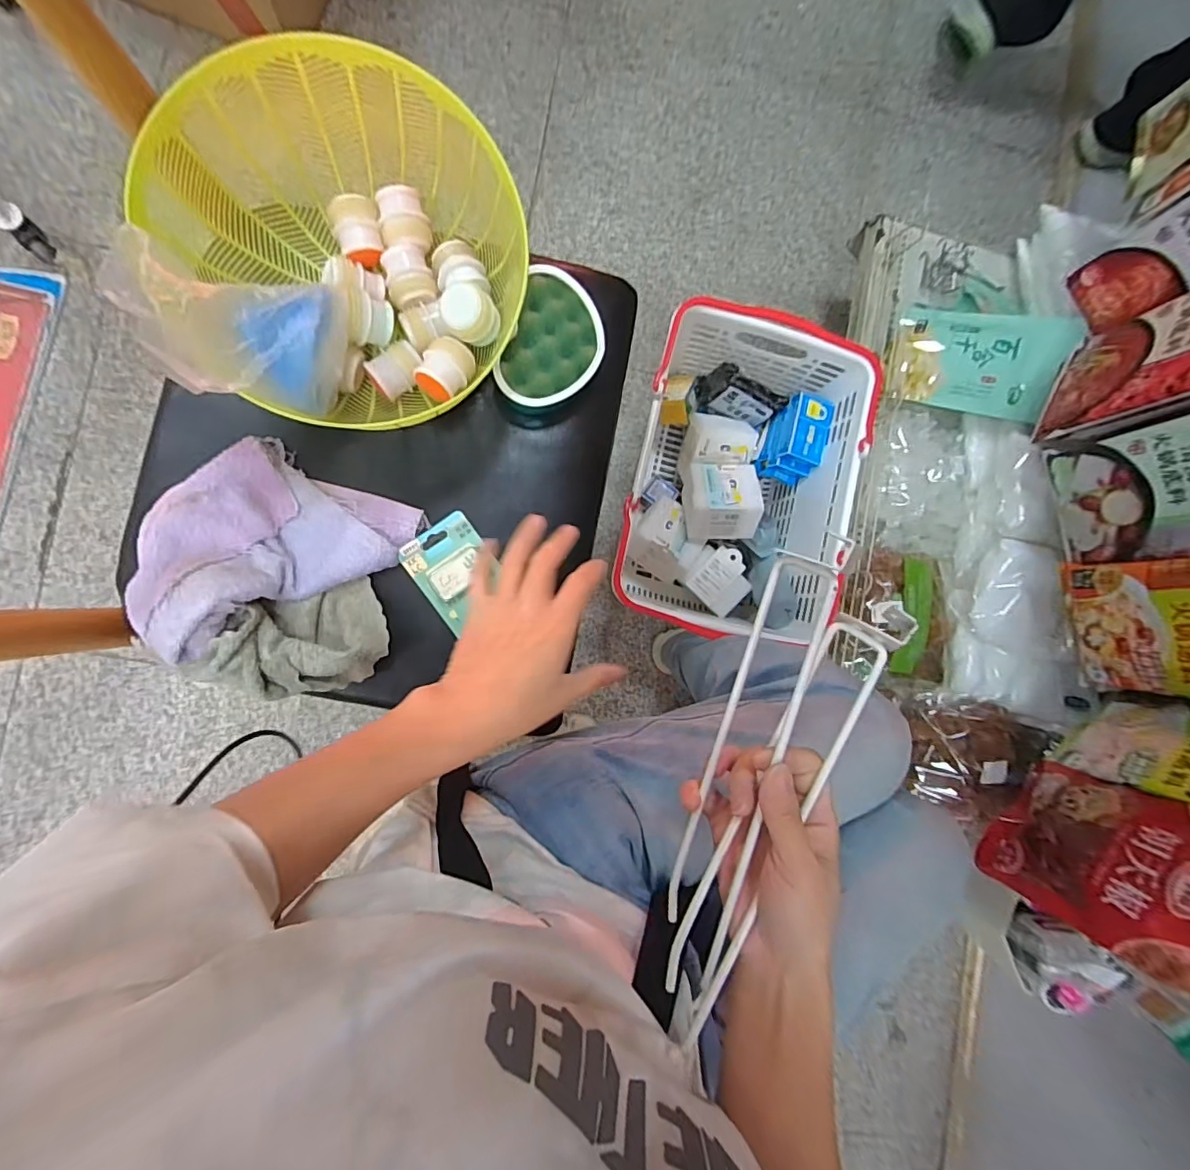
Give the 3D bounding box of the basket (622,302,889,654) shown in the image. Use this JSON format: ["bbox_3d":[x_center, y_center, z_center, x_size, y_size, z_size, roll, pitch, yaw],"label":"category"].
[{"bbox_3d":[0.204,-0.156,0.849,0.315,0.245,0.434,15,87,-8],"label":"basket"}]

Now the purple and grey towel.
[{"bbox_3d":[-0.252,-0.005,0.427,0.188,0.058,0.189,26,86,-7],"label":"purple and grey towel"}]

